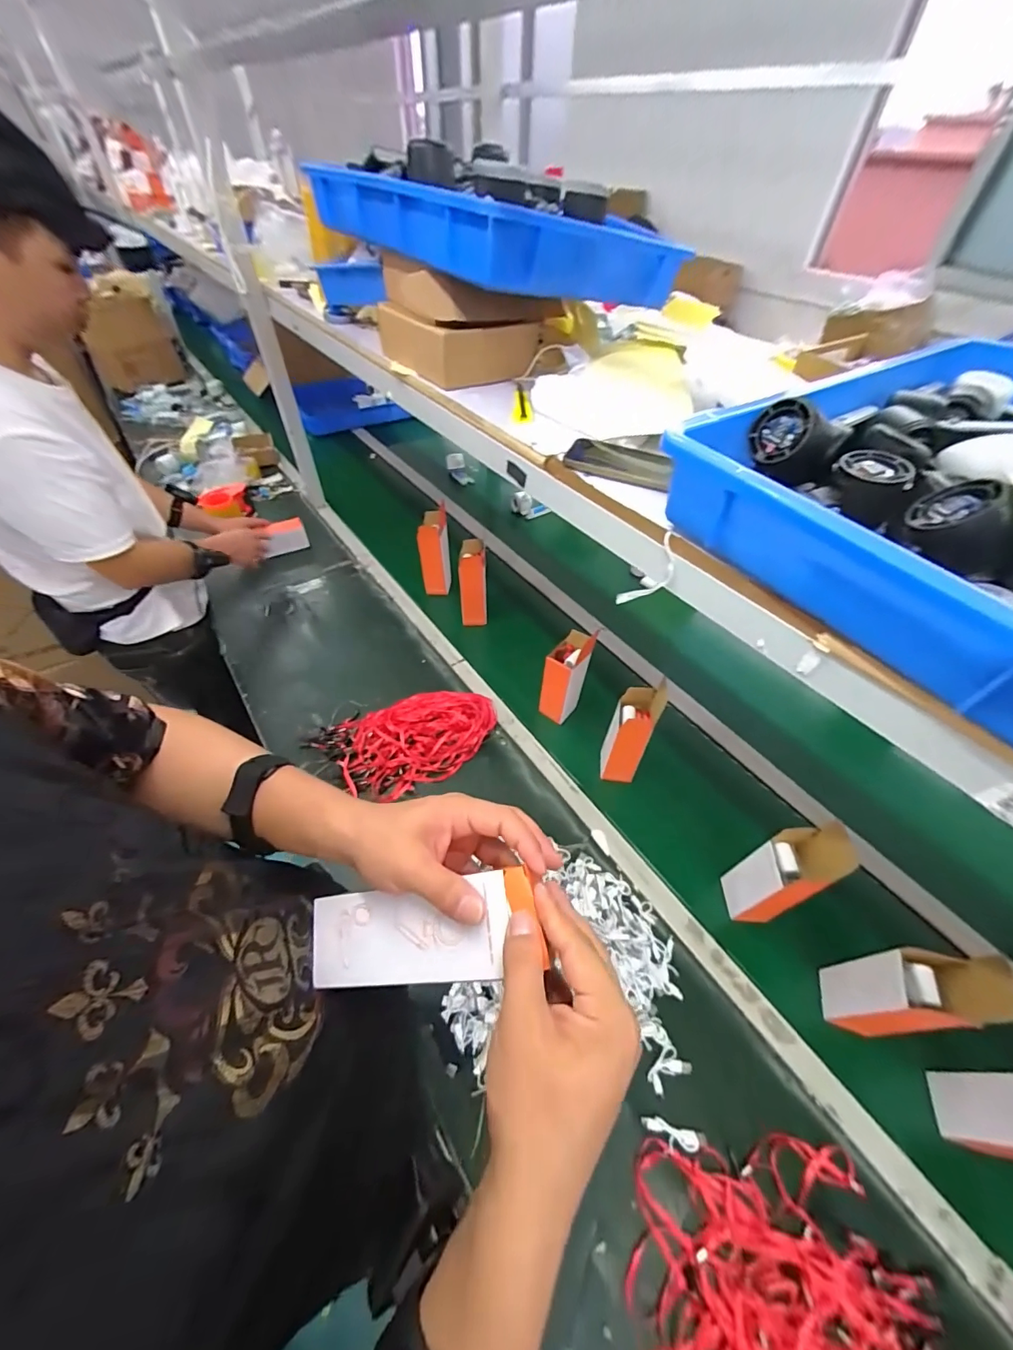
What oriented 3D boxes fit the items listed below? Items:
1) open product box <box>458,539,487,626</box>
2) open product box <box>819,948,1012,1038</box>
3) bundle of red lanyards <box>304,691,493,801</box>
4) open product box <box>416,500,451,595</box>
[{"bbox_3d":[-0.083,-0.201,1.080,0.070,0.220,0.058,0,49,-2],"label":"open product box"},{"bbox_3d":[0.489,0.390,0.558,0.085,0.210,0.072,10,50,6],"label":"open product box"},{"bbox_3d":[-0.174,0.123,0.896,0.325,0.048,0.210,-17,52,-16],"label":"bundle of red lanyards"},{"bbox_3d":[-0.183,-0.297,1.159,0.075,0.230,0.080,-4,49,-5],"label":"open product box"}]

